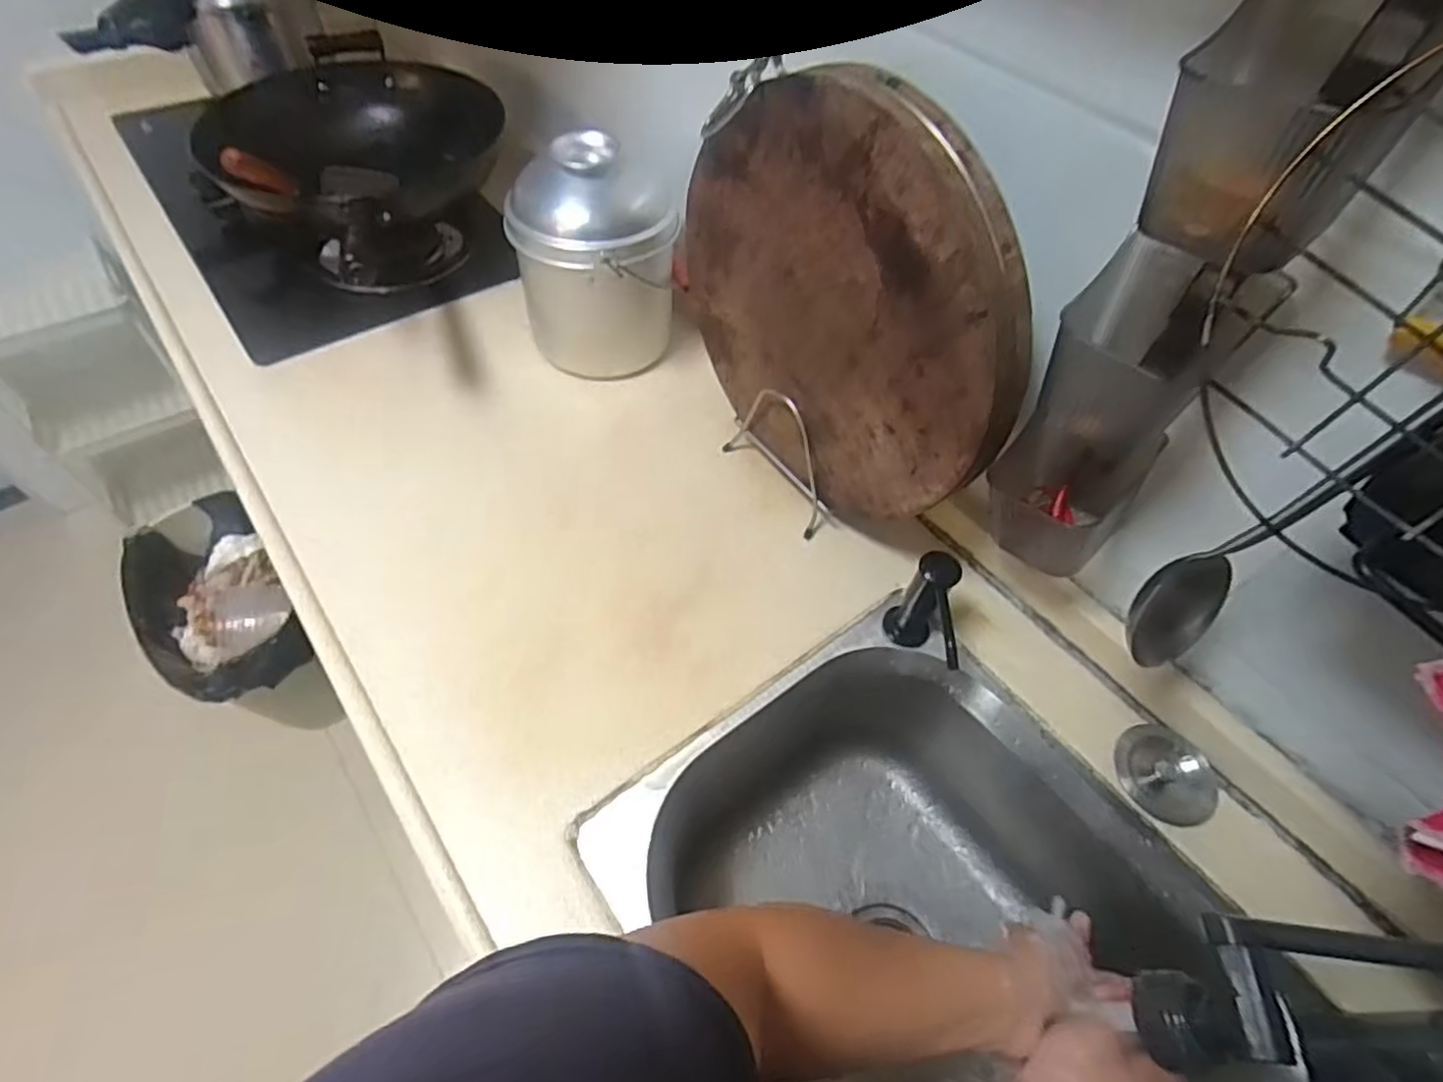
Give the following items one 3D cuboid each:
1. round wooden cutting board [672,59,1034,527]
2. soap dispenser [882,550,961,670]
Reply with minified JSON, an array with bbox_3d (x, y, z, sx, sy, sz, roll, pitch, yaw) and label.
[{"bbox_3d":[0.096,-0.202,0.604,0.048,0.341,0.365,-28,62,-23],"label":"round wooden cutting board"},{"bbox_3d":[0.182,0.080,0.621,0.040,0.110,0.105,10,52,3],"label":"soap dispenser"}]

